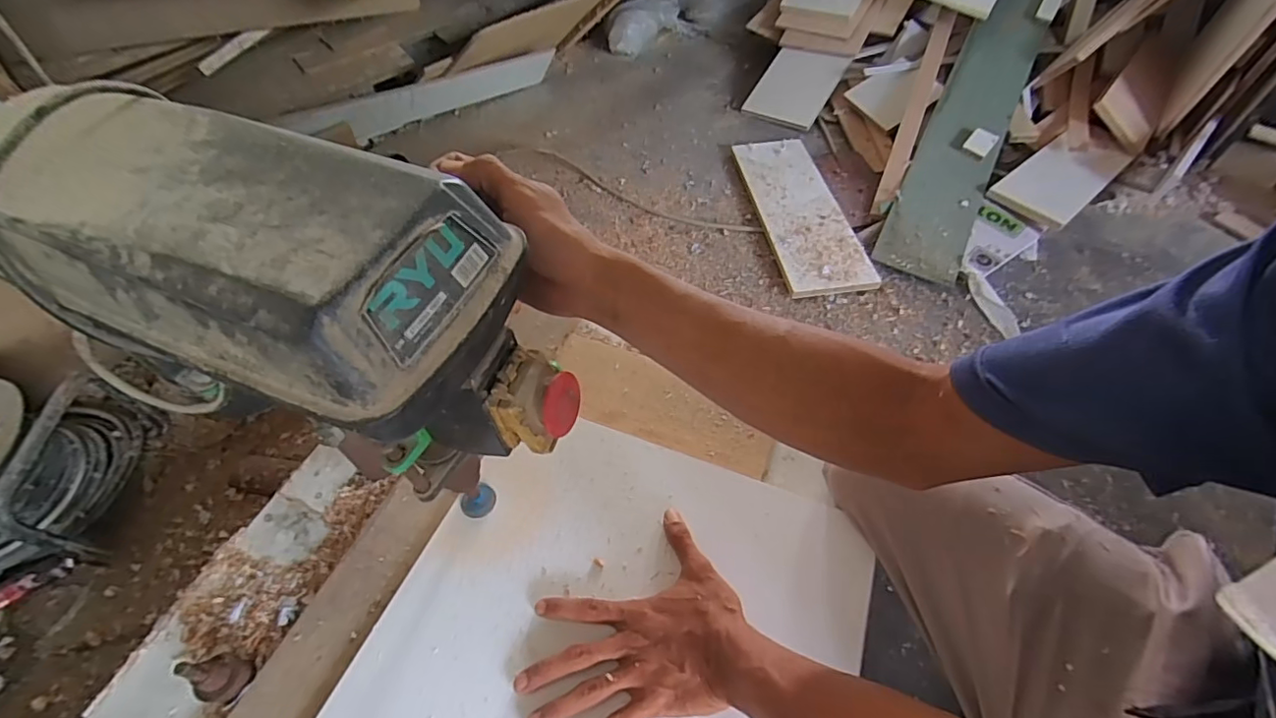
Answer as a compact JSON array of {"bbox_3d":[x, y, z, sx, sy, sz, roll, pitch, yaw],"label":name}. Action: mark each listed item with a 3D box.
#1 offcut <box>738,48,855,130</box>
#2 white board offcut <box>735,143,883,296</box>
[{"bbox_3d":[0.406,-0.705,1.413,0.177,0.022,0.221,31,87,16],"label":"offcut"},{"bbox_3d":[0.340,-0.321,1.164,0.171,0.019,0.476,-7,53,-4],"label":"white board offcut"}]

